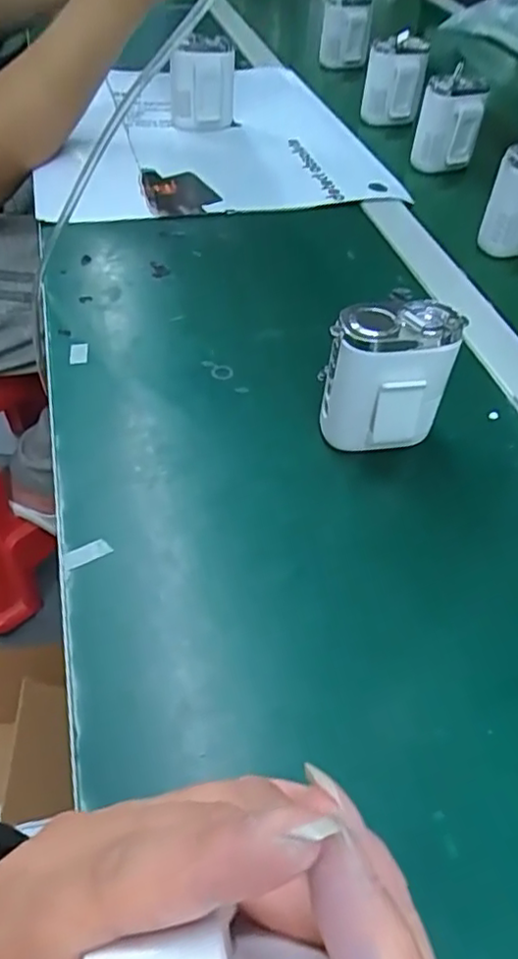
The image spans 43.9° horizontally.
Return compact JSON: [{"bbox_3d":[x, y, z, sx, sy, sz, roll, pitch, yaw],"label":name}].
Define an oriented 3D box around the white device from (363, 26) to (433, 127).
[{"bbox_3d":[0.153,-0.450,0.731,0.064,0.090,0.027,8,48,3],"label":"white device"}]

